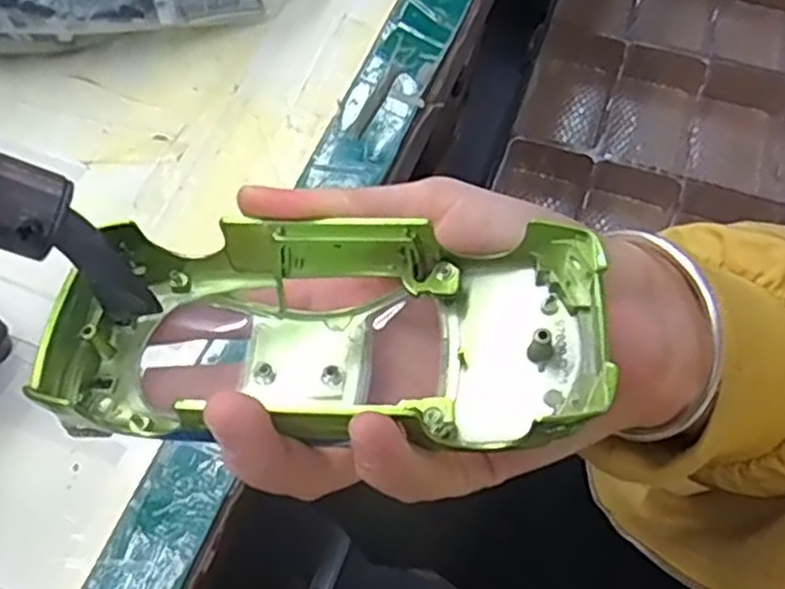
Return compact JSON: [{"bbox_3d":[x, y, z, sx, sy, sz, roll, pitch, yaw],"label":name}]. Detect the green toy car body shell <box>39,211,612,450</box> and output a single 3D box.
[{"bbox_3d":[-0.019,0.012,0.192,0.138,0.040,0.052,-1,62,10],"label":"green toy car body shell"}]

